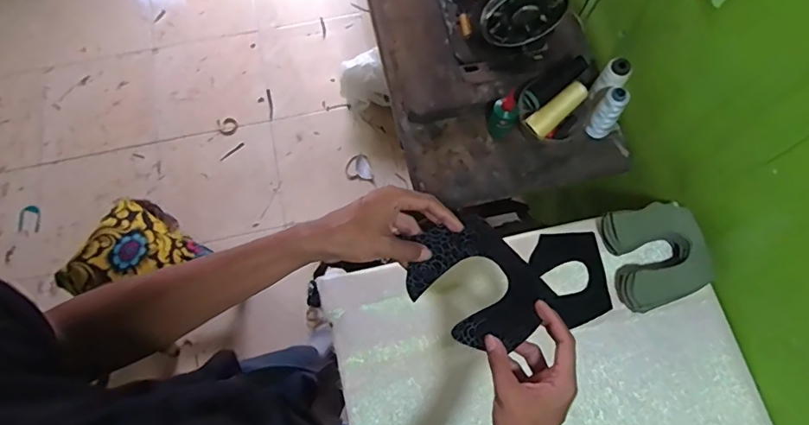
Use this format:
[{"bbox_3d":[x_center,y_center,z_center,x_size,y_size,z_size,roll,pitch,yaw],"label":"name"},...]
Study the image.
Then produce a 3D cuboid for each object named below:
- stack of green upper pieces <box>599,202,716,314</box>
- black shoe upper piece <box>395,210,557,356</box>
[{"bbox_3d":[0.394,0.068,0.776,0.137,0.072,0.148,-15,70,-4],"label":"stack of green upper pieces"},{"bbox_3d":[0.073,0.074,0.521,0.151,0.028,0.105,41,75,15],"label":"black shoe upper piece"}]

